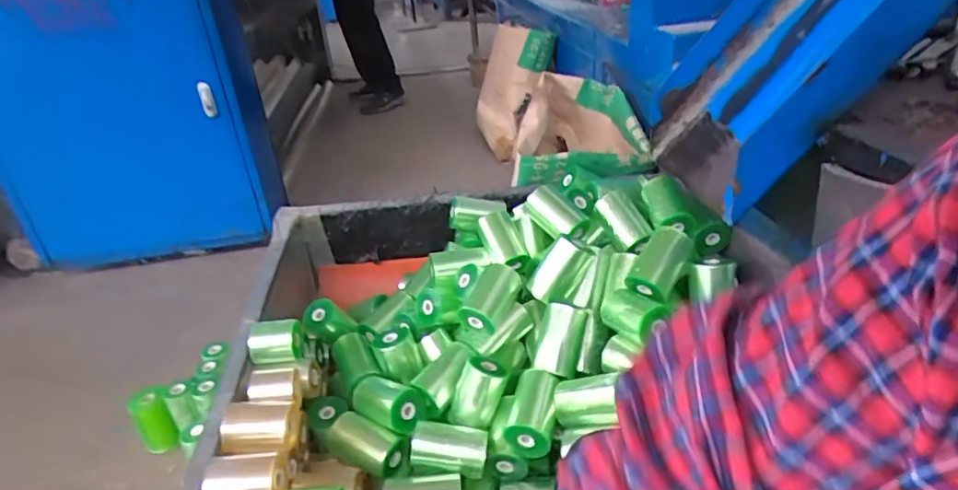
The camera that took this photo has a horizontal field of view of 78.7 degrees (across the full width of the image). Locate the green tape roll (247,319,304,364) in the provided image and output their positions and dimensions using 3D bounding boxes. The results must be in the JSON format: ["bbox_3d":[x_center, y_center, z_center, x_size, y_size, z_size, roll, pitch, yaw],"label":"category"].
[{"bbox_3d":[-0.326,0.153,0.941,0.084,0.055,0.062,-11,29,-12],"label":"green tape roll"}]

